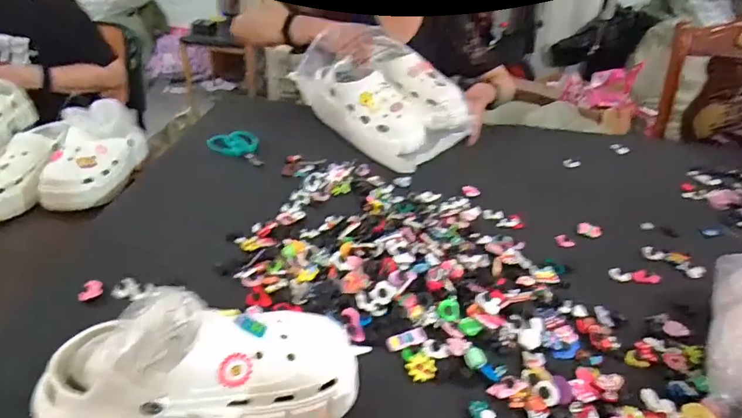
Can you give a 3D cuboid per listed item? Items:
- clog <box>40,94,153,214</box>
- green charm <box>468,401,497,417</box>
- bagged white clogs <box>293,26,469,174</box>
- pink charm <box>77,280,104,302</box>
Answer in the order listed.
[{"bbox_3d":[-0.534,-0.113,0.898,0.123,0.128,0.214,1,34,-6],"label":"clog"},{"bbox_3d":[0.107,0.197,0.440,0.024,0.010,0.030,-5,35,-14],"label":"green charm"},{"bbox_3d":[0.028,-0.229,0.921,0.298,0.164,0.201,31,42,34],"label":"bagged white clogs"},{"bbox_3d":[-0.326,0.094,0.542,0.025,0.009,0.025,-12,37,-24],"label":"pink charm"}]

